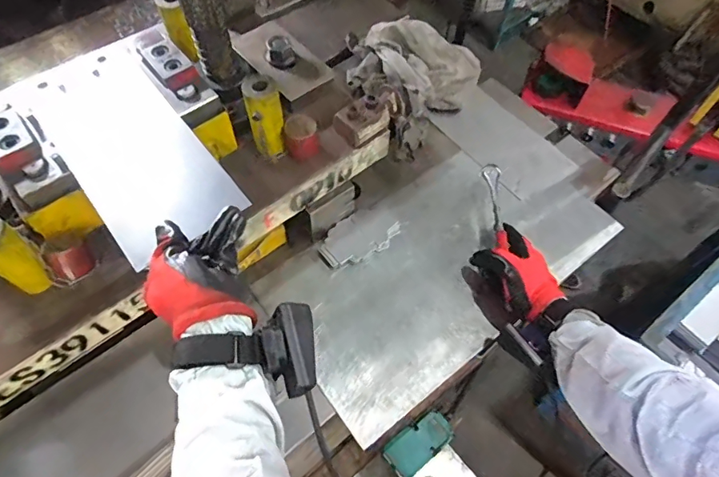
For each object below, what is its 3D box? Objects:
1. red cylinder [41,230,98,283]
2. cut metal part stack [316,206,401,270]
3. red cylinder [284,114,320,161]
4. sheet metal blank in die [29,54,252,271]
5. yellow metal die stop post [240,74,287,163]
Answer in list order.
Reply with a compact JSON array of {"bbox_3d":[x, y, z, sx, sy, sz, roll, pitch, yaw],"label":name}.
[{"bbox_3d":[-0.299,0.019,0.475,0.037,0.037,0.033,-40,68,-21],"label":"red cylinder"},{"bbox_3d":[0.001,-0.003,0.665,0.128,0.023,0.066,-35,66,-19],"label":"cut metal part stack"},{"bbox_3d":[-0.070,-0.126,0.570,0.040,0.047,0.032,-8,60,-5],"label":"red cylinder"},{"bbox_3d":[-0.234,-0.090,0.479,0.121,0.008,0.249,-35,68,-18],"label":"sheet metal blank in die"},{"bbox_3d":[-0.111,-0.144,0.550,0.040,0.098,0.042,-12,61,-8],"label":"yellow metal die stop post"}]

